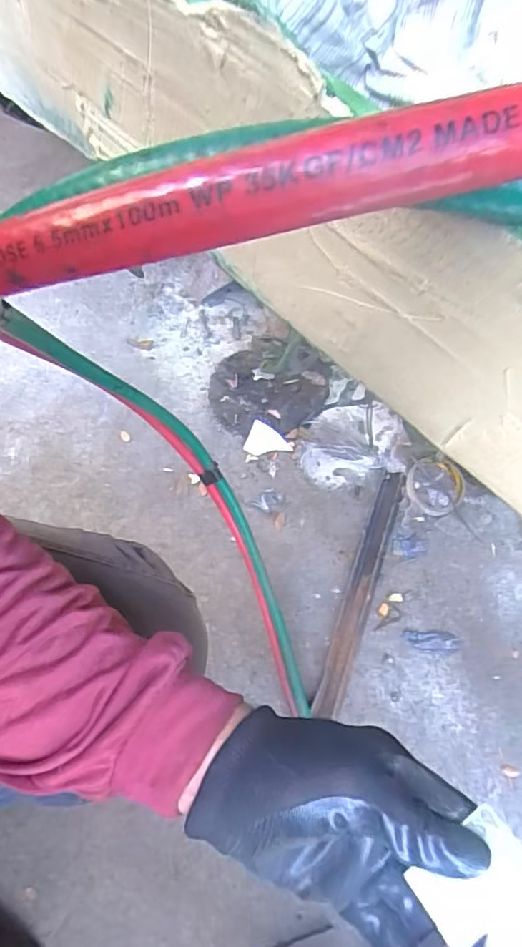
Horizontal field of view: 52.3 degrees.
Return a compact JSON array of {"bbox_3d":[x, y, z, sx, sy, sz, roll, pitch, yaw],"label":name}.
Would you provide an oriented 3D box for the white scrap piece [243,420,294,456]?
[{"bbox_3d":[0.011,-0.044,0.797,0.066,0.004,0.048,26,85,0],"label":"white scrap piece"}]

